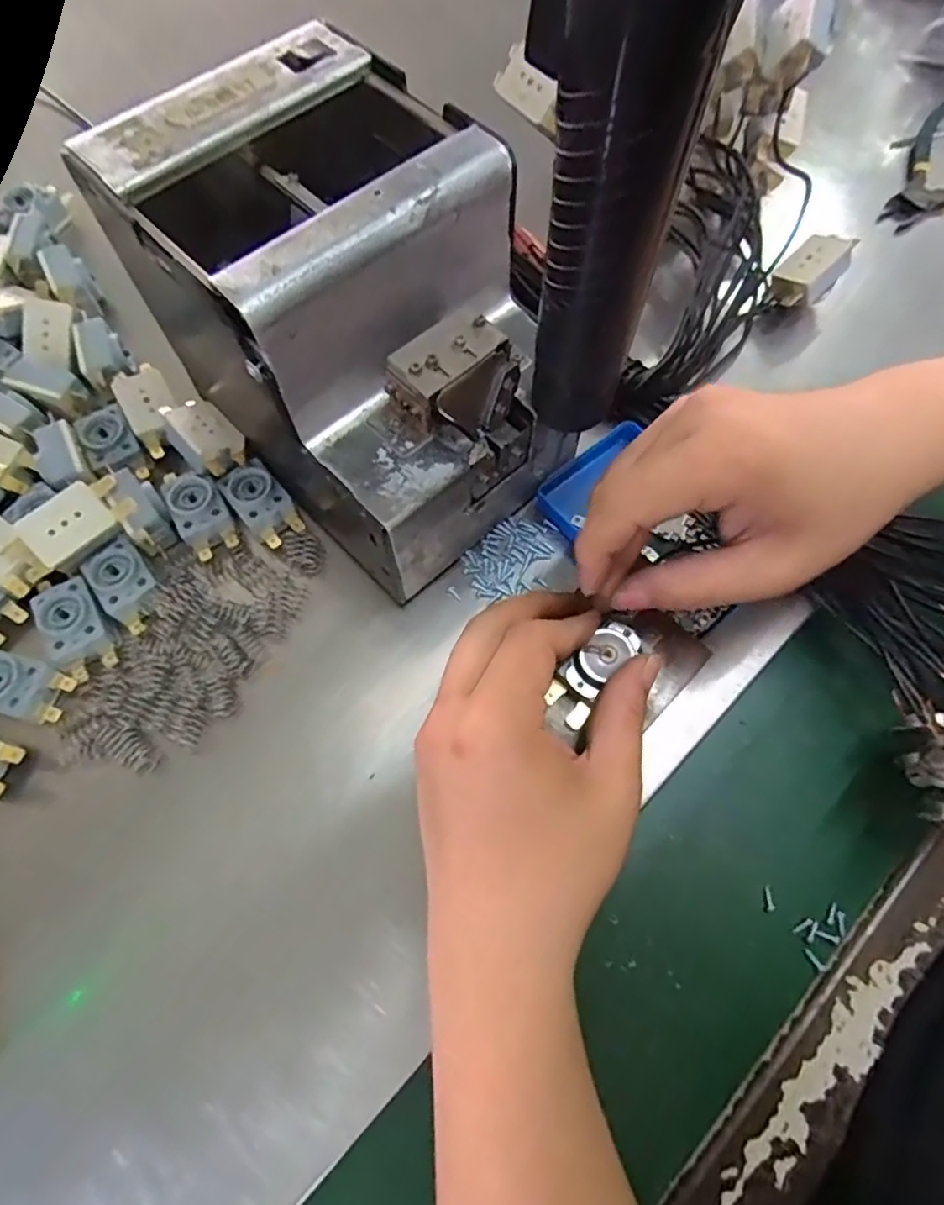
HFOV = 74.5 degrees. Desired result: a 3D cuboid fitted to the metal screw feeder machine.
[{"bbox_3d":[-0.051,-0.119,0.277,0.143,0.136,0.183,-36,73,-13],"label":"metal screw feeder machine"}]

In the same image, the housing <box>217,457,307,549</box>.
[{"bbox_3d":[-0.111,-0.052,0.326,0.027,0.017,0.046,-38,73,-14],"label":"housing"}]

